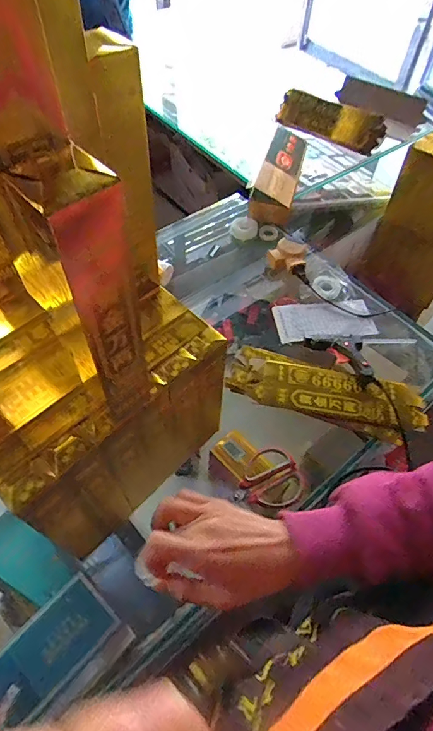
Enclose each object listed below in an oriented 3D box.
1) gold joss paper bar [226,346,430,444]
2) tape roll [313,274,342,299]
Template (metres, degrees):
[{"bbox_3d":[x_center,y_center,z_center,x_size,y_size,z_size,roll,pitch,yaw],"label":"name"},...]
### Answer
[{"bbox_3d":[0.180,0.043,0.681,0.312,0.028,0.106,14,56,6],"label":"gold joss paper bar"},{"bbox_3d":[0.219,-0.159,0.827,0.052,0.022,0.053,10,56,4],"label":"tape roll"}]

